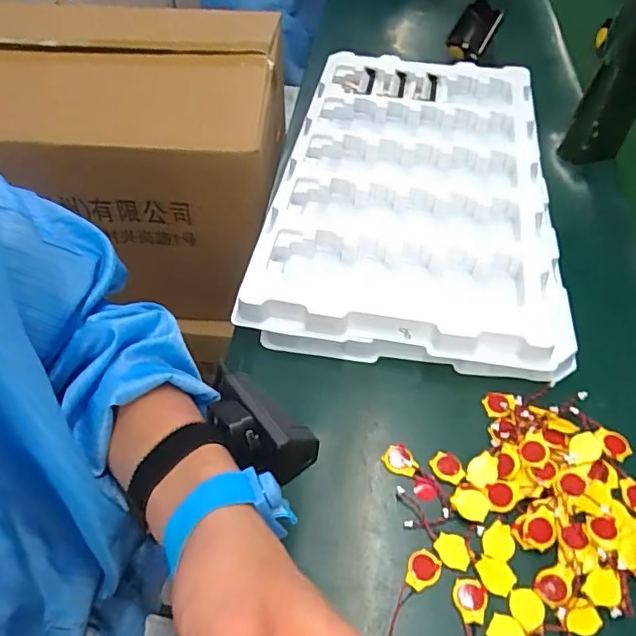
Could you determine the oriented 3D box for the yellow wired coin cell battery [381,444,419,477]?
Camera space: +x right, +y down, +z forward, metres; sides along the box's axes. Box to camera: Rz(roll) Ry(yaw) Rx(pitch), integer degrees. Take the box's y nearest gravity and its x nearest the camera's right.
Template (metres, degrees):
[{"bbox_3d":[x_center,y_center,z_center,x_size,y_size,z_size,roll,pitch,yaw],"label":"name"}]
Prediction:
[{"bbox_3d":[0.057,0.101,0.394,0.019,0.004,0.025,-33,60,-4],"label":"yellow wired coin cell battery"}]

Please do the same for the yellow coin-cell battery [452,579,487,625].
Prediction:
[{"bbox_3d":[0.090,0.168,0.334,0.019,0.004,0.025,12,51,8],"label":"yellow coin-cell battery"}]

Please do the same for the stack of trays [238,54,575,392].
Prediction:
[{"bbox_3d":[0.100,-0.132,0.558,0.260,0.050,0.414,9,50,5],"label":"stack of trays"}]

